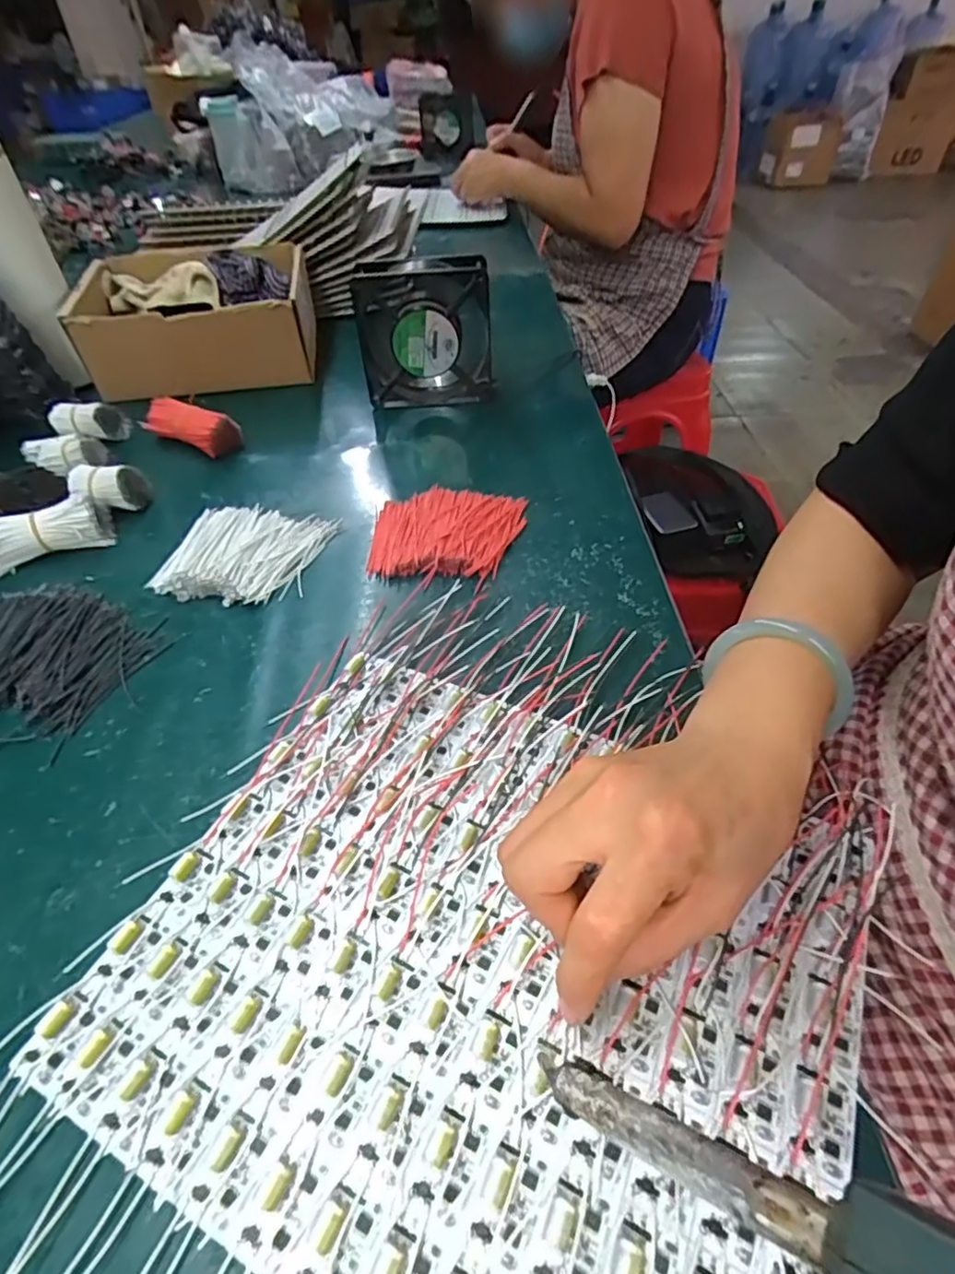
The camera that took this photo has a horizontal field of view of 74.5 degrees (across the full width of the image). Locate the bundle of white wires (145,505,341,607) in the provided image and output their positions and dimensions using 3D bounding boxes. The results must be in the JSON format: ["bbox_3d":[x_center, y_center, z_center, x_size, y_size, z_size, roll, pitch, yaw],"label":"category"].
[{"bbox_3d":[-0.169,-0.064,0.459,0.104,0.015,0.100,9,47,10],"label":"bundle of white wires"}]

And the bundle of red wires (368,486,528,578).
[{"bbox_3d":[-0.023,-0.079,0.465,0.110,0.013,0.093,3,46,5],"label":"bundle of red wires"}]

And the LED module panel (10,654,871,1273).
[{"bbox_3d":[0.001,0.129,0.265,0.283,0.010,0.236,19,50,19],"label":"LED module panel"}]

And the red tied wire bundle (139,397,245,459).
[{"bbox_3d":[-0.257,-0.191,0.564,0.083,0.032,0.036,13,48,14],"label":"red tied wire bundle"}]

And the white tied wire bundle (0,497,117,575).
[{"bbox_3d":[-0.322,-0.076,0.459,0.094,0.034,0.033,-25,50,-20],"label":"white tied wire bundle"}]

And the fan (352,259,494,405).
[{"bbox_3d":[-0.048,-0.274,0.580,0.119,0.126,0.030,-7,46,-5],"label":"fan"}]

